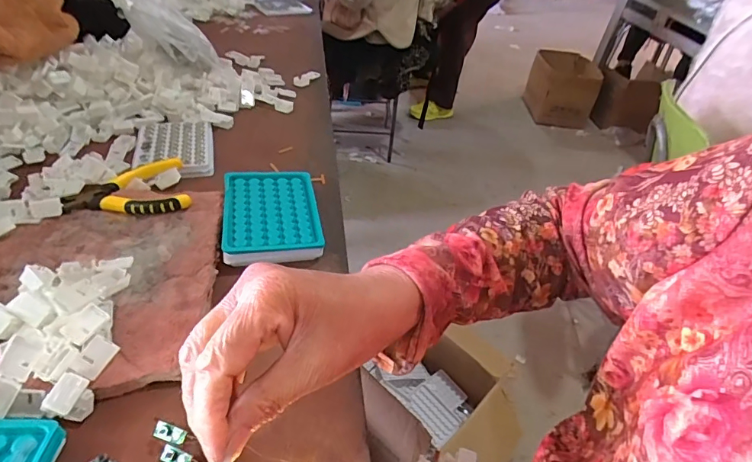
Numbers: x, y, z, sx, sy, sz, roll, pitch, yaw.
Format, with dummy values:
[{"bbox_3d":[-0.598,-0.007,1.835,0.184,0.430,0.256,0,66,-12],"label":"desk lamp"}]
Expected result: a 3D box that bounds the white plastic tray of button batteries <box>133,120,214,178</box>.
[{"bbox_3d":[-0.257,-0.107,0.571,0.091,0.012,0.131,-6,39,-17],"label":"white plastic tray of button batteries"}]

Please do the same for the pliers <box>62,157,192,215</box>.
[{"bbox_3d":[-0.268,-0.047,0.481,0.117,0.011,0.099,-11,41,-23],"label":"pliers"}]

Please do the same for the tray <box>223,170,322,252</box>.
[{"bbox_3d":[-0.111,-0.022,0.473,0.094,0.019,0.125,-3,38,-14],"label":"tray"}]

